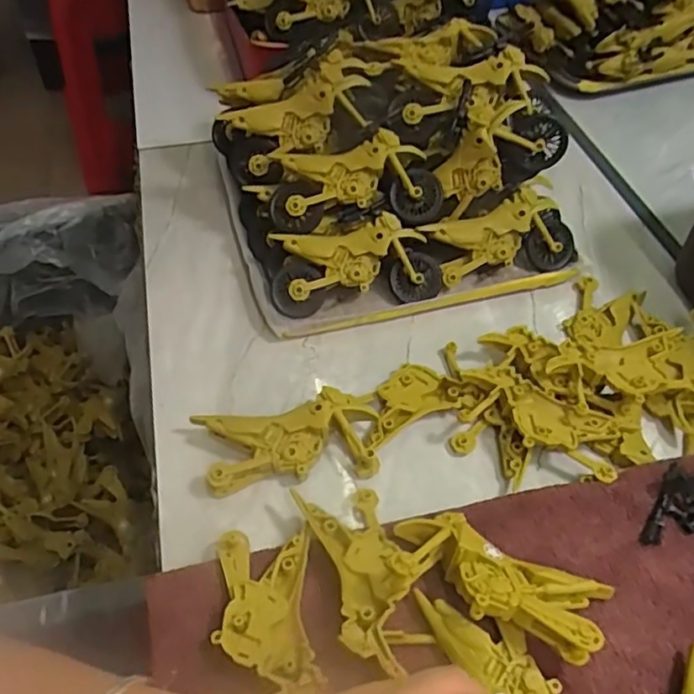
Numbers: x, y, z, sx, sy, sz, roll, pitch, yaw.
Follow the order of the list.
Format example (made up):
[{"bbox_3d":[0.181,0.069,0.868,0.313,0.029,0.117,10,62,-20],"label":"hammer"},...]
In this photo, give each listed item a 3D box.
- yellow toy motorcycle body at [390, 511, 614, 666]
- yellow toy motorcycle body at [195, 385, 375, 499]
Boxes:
[{"bbox_3d":[0.071,0.113,0.308,0.099,0.034,0.042,20,52,16],"label":"yellow toy motorcycle body"},{"bbox_3d":[-0.030,0.054,0.367,0.100,0.025,0.048,-10,50,-9],"label":"yellow toy motorcycle body"}]

